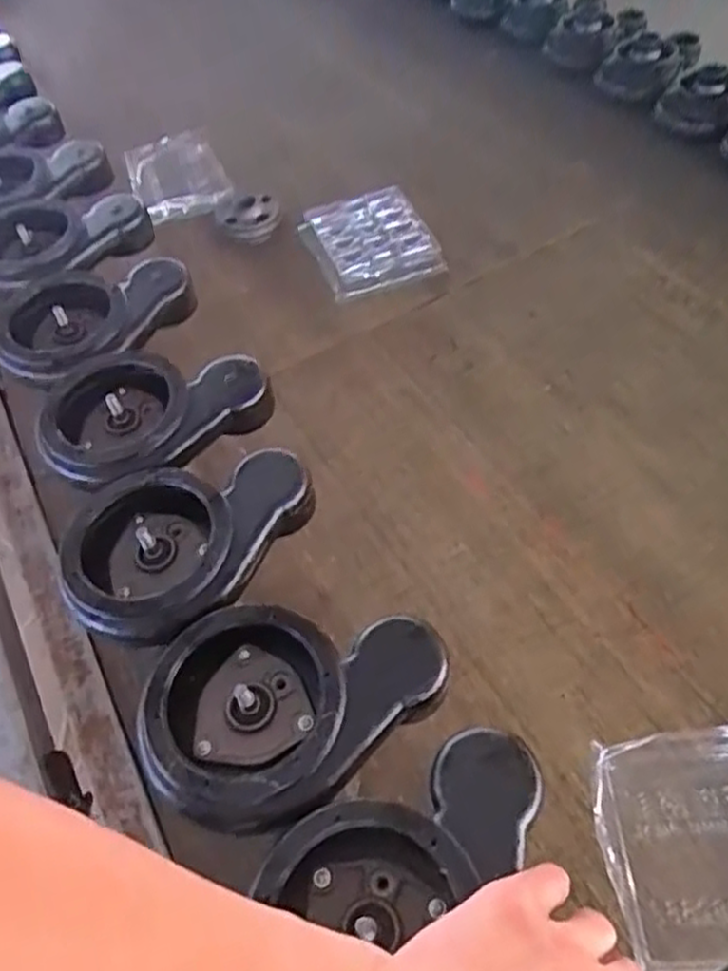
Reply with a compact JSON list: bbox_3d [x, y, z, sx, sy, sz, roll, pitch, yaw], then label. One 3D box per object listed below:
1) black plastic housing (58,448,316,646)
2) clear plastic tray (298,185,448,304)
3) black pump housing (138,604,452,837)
[{"bbox_3d":[-0.111,0.044,0.475,0.168,0.051,0.120,-19,53,-8],"label":"black plastic housing"},{"bbox_3d":[0.010,-0.313,0.911,0.142,0.029,0.170,-16,53,-7],"label":"clear plastic tray"},{"bbox_3d":[-0.037,0.119,0.398,0.163,0.031,0.112,-19,53,-7],"label":"black pump housing"}]

